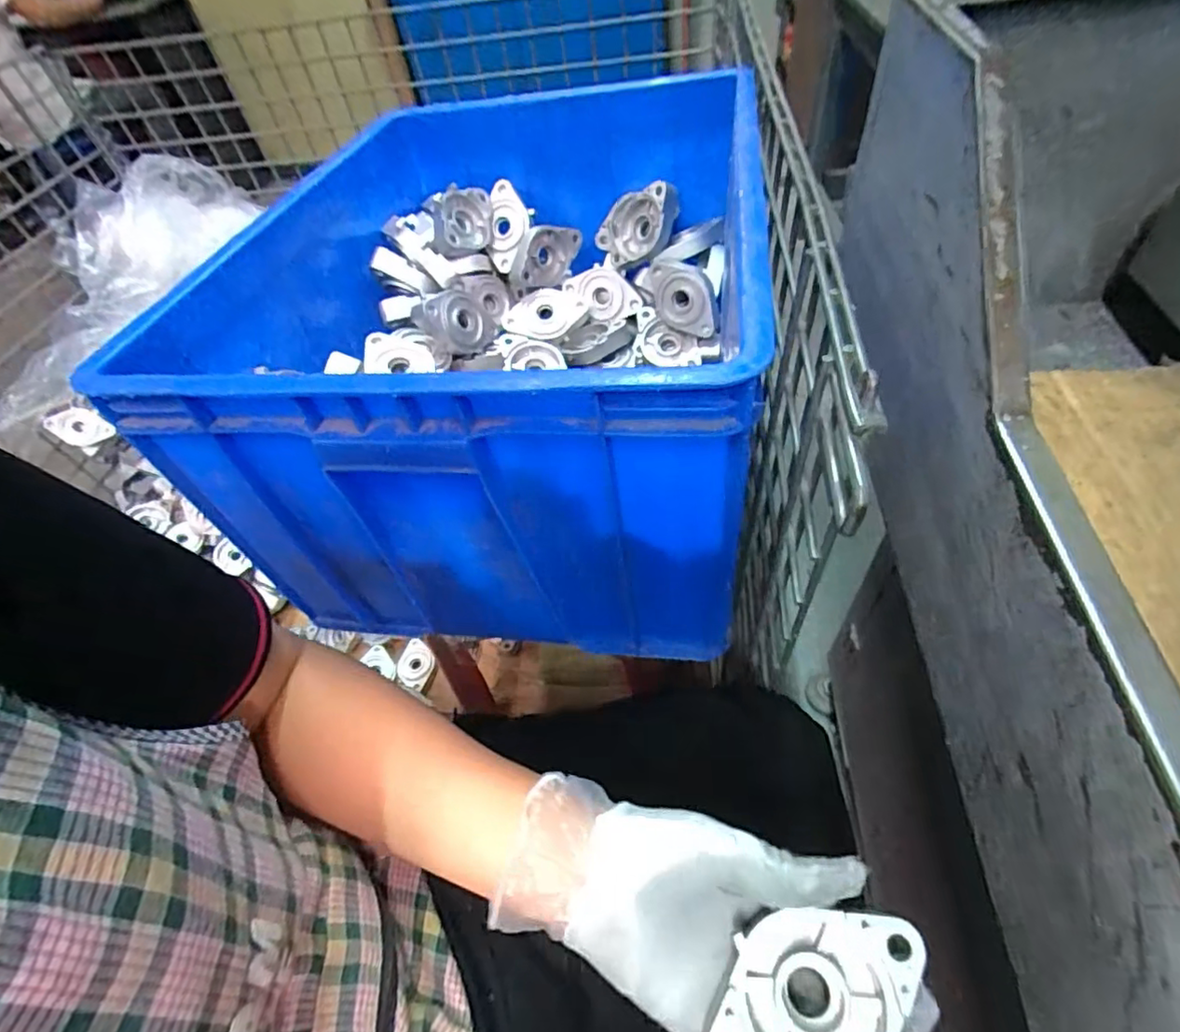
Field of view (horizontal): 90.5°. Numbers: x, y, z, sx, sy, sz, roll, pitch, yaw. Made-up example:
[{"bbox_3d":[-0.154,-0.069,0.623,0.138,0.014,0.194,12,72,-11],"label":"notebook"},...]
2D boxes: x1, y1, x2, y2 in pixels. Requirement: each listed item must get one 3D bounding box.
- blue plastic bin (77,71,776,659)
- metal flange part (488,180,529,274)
[{"bbox_3d":[-0.069,-0.189,0.578,0.398,0.278,0.573,2,52,9],"label":"blue plastic bin"},{"bbox_3d":[-0.097,-0.340,0.691,0.050,0.096,0.026,14,21,17],"label":"metal flange part"}]

